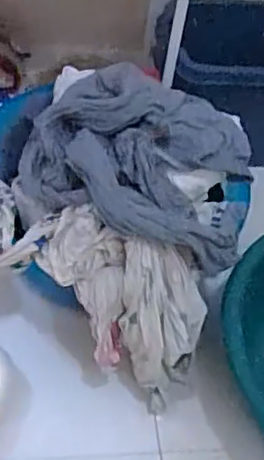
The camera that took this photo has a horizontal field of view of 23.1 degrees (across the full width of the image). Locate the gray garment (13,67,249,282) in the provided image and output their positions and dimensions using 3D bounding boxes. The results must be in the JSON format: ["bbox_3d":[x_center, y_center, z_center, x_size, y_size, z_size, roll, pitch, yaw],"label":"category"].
[{"bbox_3d":[0.003,-0.078,0.728,0.267,0.147,0.183,9,48,1],"label":"gray garment"}]

